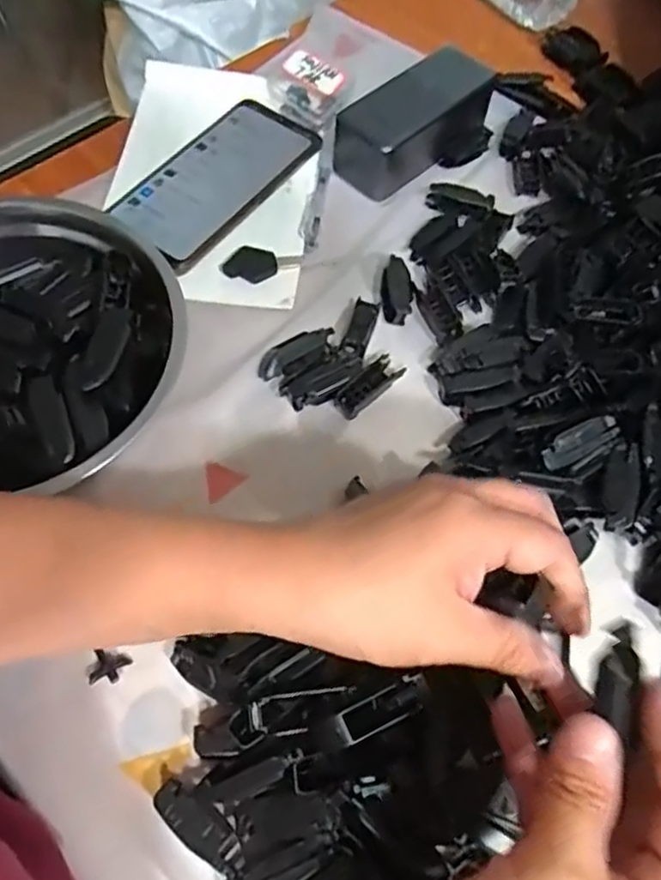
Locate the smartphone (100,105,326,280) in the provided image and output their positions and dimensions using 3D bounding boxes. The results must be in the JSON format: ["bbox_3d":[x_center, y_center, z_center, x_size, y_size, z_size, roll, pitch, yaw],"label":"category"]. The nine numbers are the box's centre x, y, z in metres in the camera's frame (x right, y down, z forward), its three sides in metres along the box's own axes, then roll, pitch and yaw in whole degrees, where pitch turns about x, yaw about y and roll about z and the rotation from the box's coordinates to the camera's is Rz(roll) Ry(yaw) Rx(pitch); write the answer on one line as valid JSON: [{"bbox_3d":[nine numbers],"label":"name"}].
[{"bbox_3d":[-0.081,-0.194,0.490,0.073,0.014,0.159,35,67,15],"label":"smartphone"}]

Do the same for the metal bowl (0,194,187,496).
[{"bbox_3d":[-0.187,-0.058,0.389,0.204,0.052,0.178,7,62,2],"label":"metal bowl"}]

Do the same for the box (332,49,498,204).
[{"bbox_3d":[0.066,-0.241,0.506,0.125,0.052,0.052,-34,68,-18],"label":"box"}]

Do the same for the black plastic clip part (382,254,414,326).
[{"bbox_3d":[0.046,-0.104,0.457,0.019,0.009,0.050,1,62,-1],"label":"black plastic clip part"}]

